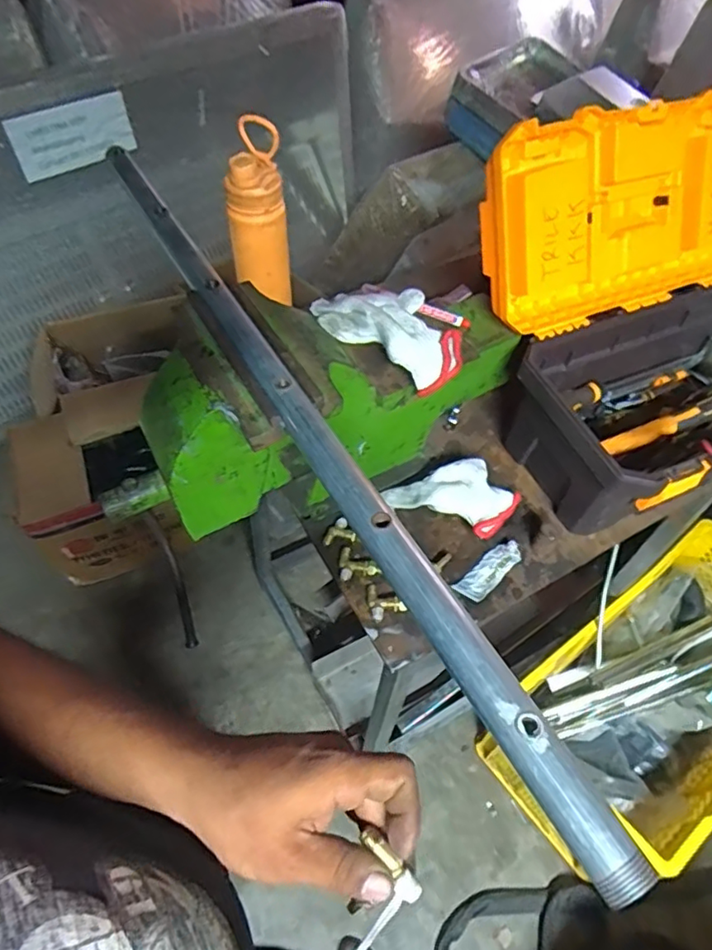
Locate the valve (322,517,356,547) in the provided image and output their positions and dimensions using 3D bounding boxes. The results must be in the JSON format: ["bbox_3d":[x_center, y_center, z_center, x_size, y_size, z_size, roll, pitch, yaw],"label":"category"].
[{"bbox_3d":[-0.021,0.064,0.688,0.037,0.009,0.034,-4,53,-5],"label":"valve"}]

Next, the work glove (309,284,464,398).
[{"bbox_3d":[0.046,-0.166,0.632,0.159,0.050,0.123,32,58,20],"label":"work glove"}]

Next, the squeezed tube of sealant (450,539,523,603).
[{"bbox_3d":[0.153,0.109,0.671,0.089,0.015,0.032,-37,62,-26],"label":"squeezed tube of sealant"}]

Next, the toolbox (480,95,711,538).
[{"bbox_3d":[0.386,-0.197,0.701,0.449,0.310,0.349,-21,56,-17],"label":"toolbox"}]

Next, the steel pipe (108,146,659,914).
[{"bbox_3d":[-0.060,-0.070,0.499,0.031,0.022,0.809,-24,58,-19],"label":"steel pipe"}]

